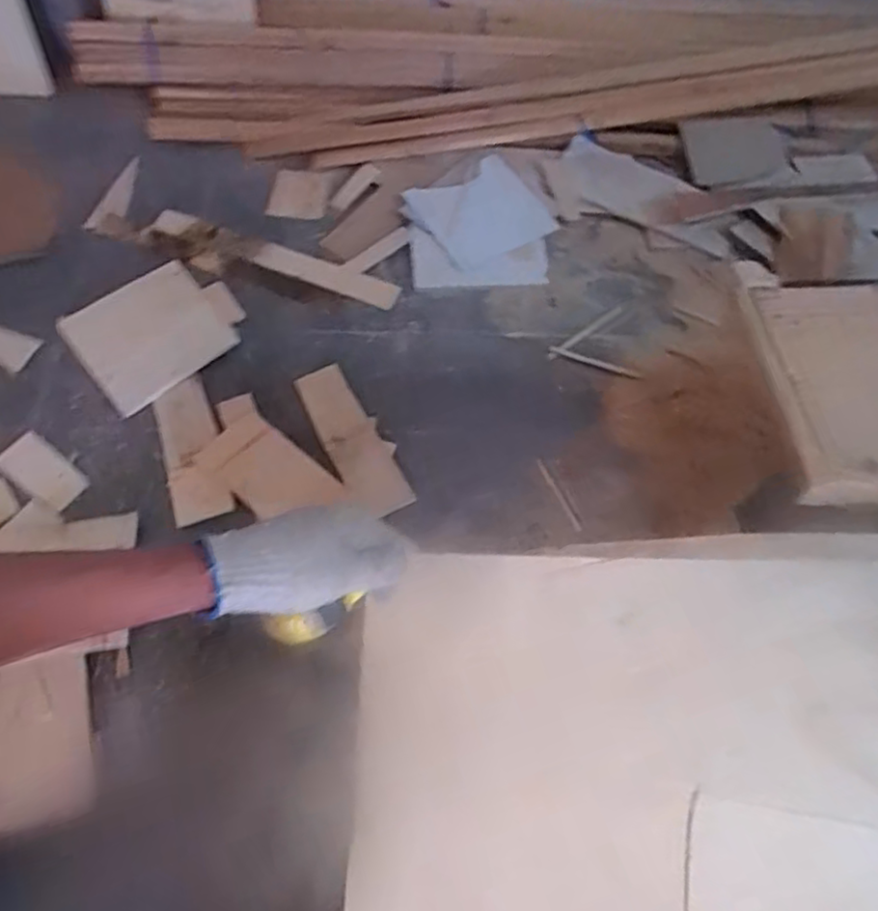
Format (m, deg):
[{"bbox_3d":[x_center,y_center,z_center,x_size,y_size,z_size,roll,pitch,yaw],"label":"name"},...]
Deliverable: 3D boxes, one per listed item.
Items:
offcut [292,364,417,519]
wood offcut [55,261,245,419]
[{"bbox_3d":[-0.210,-0.038,1.621,0.138,0.024,0.391,-27,78,-9],"label":"offcut"},{"bbox_3d":[-0.724,-0.324,1.722,0.396,0.029,0.333,-37,74,-19],"label":"wood offcut"}]

